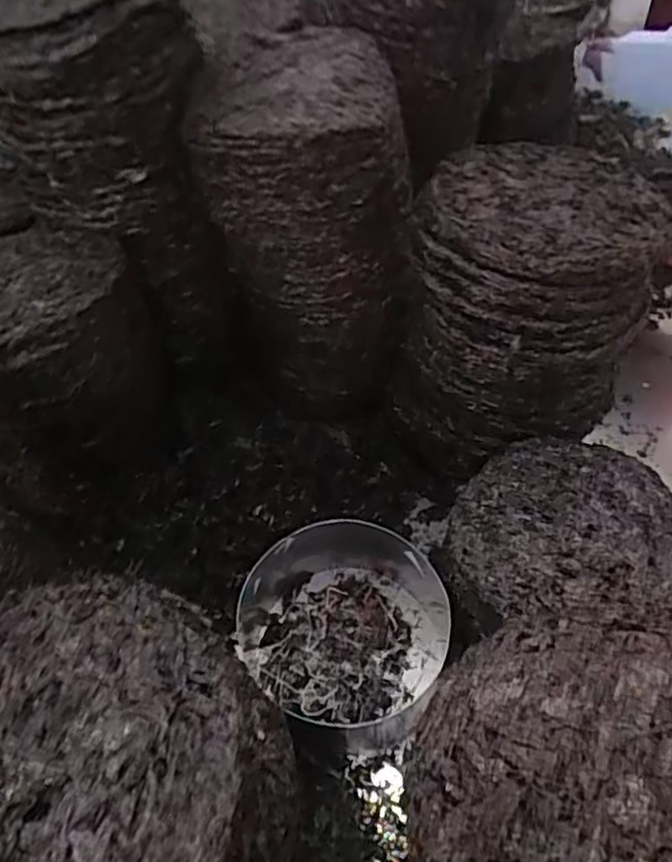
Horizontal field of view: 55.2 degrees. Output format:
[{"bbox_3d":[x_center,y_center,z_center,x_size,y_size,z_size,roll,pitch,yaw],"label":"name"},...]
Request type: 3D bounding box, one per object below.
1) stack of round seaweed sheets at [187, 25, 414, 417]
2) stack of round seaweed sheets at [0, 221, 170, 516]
[{"bbox_3d":[-0.022,-0.192,0.693,0.191,0.363,0.176,-3,49,1],"label":"stack of round seaweed sheets"},{"bbox_3d":[-0.282,-0.061,0.659,0.208,0.238,0.197,-26,53,-18],"label":"stack of round seaweed sheets"}]

